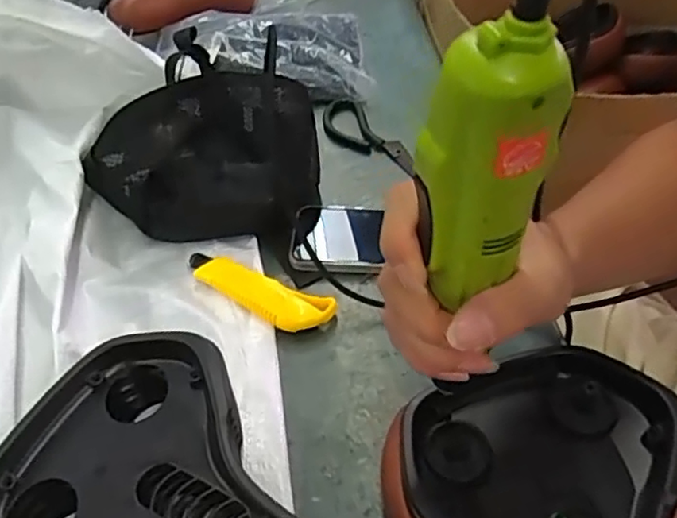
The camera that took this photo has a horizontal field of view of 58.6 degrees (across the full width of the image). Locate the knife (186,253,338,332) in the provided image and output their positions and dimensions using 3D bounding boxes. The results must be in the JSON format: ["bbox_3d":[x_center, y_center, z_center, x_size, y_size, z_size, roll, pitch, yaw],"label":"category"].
[{"bbox_3d":[-0.076,0.031,0.536,0.149,0.021,0.041,19,52,20],"label":"knife"}]

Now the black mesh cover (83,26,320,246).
[{"bbox_3d":[-0.132,-0.100,0.587,0.218,0.124,0.142,-3,48,2],"label":"black mesh cover"}]

